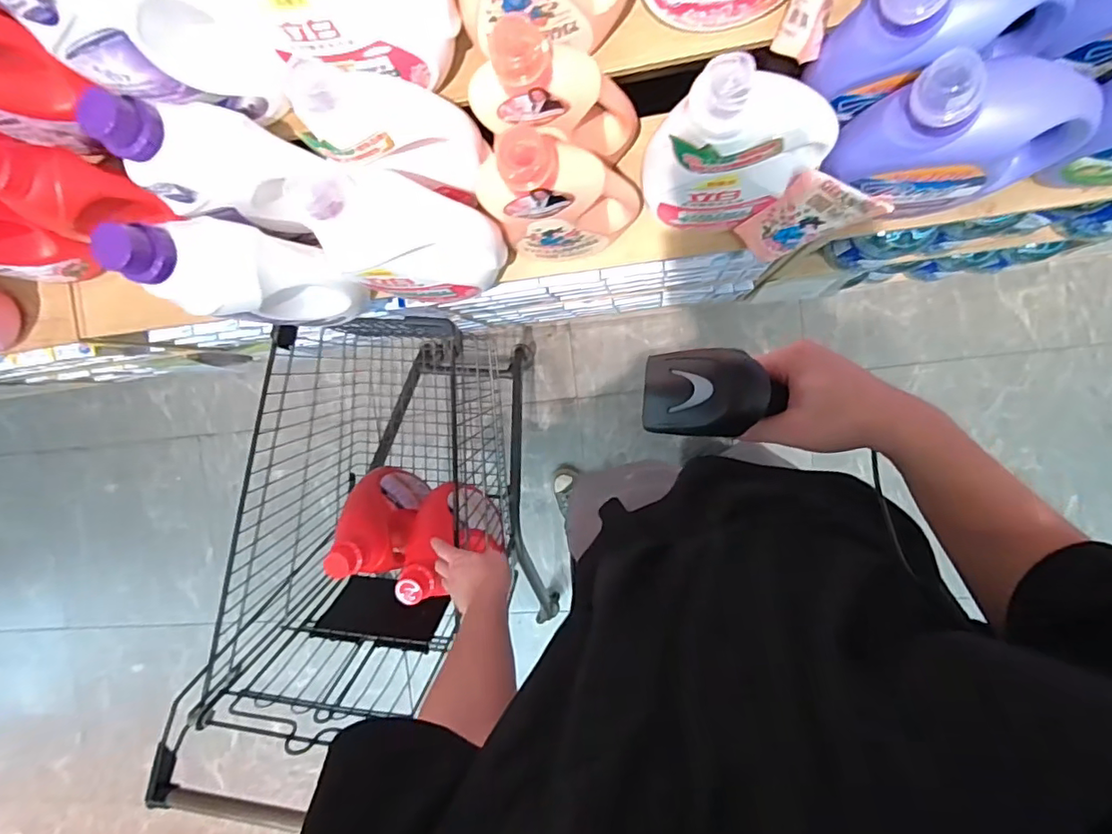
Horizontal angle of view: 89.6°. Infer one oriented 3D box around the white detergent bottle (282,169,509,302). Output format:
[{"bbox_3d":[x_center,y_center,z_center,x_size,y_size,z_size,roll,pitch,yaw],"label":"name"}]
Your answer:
[{"bbox_3d":[-0.160,-0.204,0.654,0.156,0.249,0.107,7,95,8],"label":"white detergent bottle"}]

